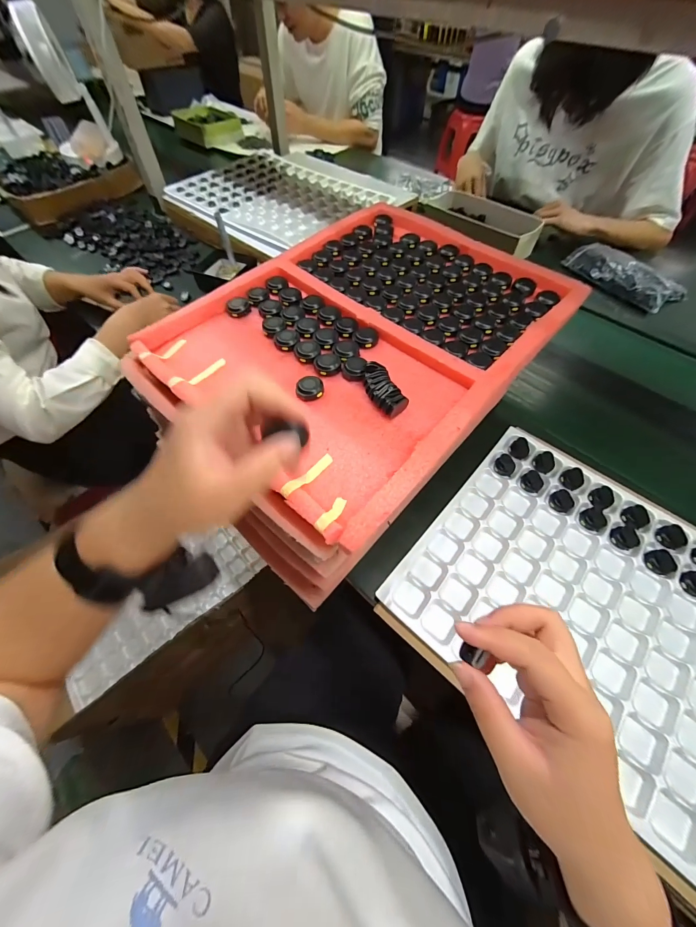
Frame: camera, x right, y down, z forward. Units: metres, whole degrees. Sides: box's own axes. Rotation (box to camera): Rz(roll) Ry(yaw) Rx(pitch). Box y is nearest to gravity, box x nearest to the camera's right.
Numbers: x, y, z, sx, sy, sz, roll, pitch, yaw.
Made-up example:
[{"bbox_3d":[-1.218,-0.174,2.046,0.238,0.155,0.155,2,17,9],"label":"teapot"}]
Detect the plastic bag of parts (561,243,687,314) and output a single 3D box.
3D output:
[{"bbox_3d":[0.676,-0.467,0.821,0.140,0.042,0.259,-27,62,-18],"label":"plastic bag of parts"}]

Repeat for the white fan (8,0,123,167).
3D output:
[{"bbox_3d":[-0.764,-1.004,0.911,0.146,0.289,0.135,-20,60,-14],"label":"white fan"}]

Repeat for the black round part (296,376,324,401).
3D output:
[{"bbox_3d":[-0.041,-0.082,0.365,0.029,0.008,0.031,-2,57,-3],"label":"black round part"}]

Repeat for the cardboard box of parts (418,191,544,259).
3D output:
[{"bbox_3d":[0.339,-0.640,0.884,0.128,0.061,0.341,-36,65,-22],"label":"cardboard box of parts"}]

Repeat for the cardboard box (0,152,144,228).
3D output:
[{"bbox_3d":[-0.845,-0.850,0.994,0.326,0.079,0.335,32,62,18],"label":"cardboard box"}]

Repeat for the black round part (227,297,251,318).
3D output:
[{"bbox_3d":[-0.143,-0.206,0.438,0.030,0.009,0.030,-8,58,-7],"label":"black round part"}]

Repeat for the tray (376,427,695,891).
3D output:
[{"bbox_3d":[0.342,0.197,0.407,0.504,0.038,0.366,37,64,20],"label":"tray"}]

